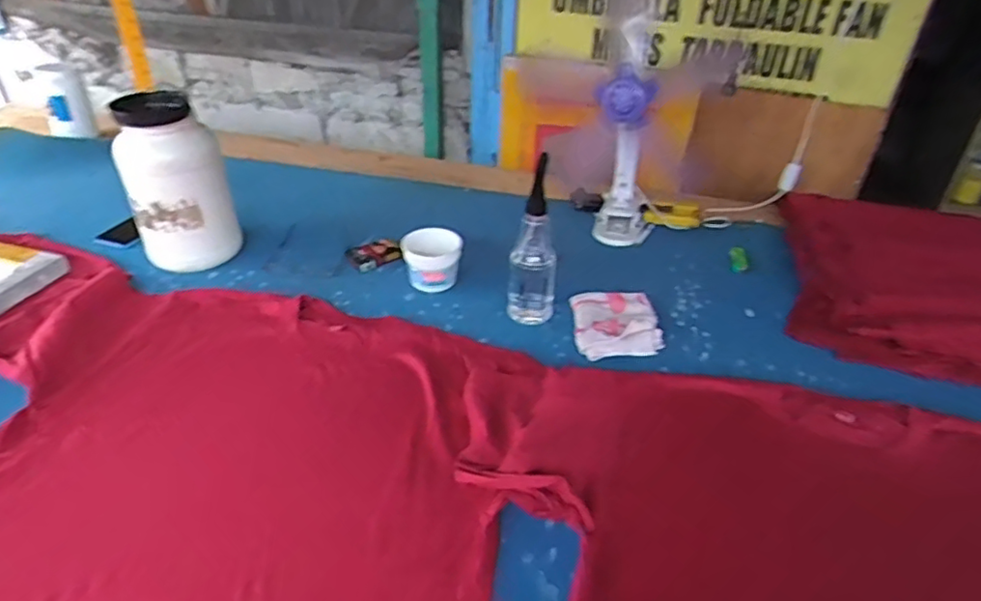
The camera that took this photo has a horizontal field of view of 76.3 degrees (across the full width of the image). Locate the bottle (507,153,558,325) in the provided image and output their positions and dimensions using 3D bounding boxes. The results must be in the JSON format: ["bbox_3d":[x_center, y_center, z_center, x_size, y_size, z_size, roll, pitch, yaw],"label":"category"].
[{"bbox_3d":[0.067,-0.085,0.931,0.071,0.238,0.064,5,37,6],"label":"bottle"}]

